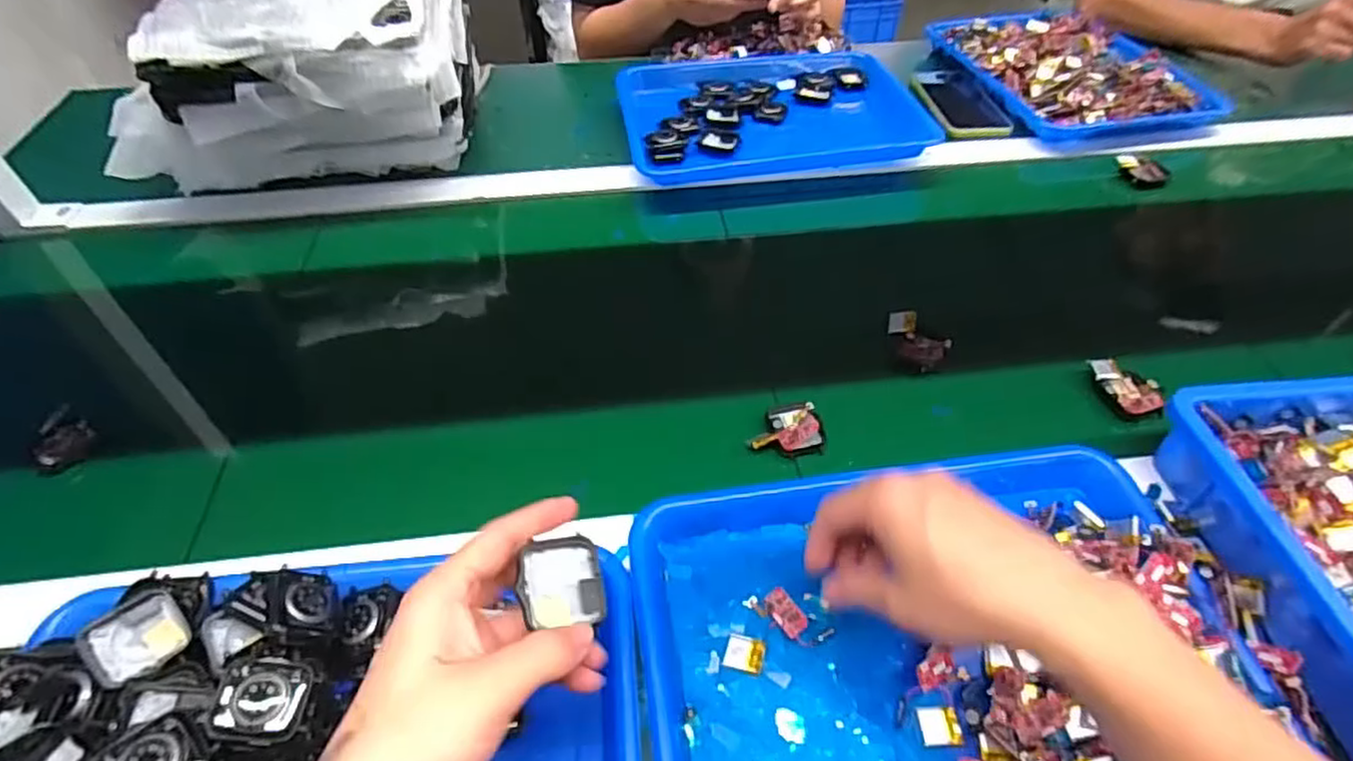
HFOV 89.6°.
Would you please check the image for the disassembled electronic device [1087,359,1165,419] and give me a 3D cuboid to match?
[{"bbox_3d":[0.355,0.004,0.538,0.033,0.019,0.057,-16,50,-21],"label":"disassembled electronic device"}]

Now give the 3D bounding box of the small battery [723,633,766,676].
[{"bbox_3d":[0.040,0.158,0.393,0.022,0.008,0.020,16,51,12],"label":"small battery"}]

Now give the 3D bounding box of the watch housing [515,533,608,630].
[{"bbox_3d":[-0.053,0.093,0.315,0.037,0.014,0.040,-6,47,-11],"label":"watch housing"}]

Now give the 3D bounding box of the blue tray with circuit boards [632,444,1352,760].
[{"bbox_3d":[0.150,0.161,0.386,0.333,0.053,0.258,-5,50,-5],"label":"blue tray with circuit boards"}]

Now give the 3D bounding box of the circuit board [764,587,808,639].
[{"bbox_3d":[0.065,0.138,0.405,0.016,0.004,0.030,-40,48,0],"label":"circuit board"}]

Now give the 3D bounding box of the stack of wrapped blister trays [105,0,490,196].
[{"bbox_3d":[-0.392,-0.346,0.732,0.329,0.172,0.303,-8,50,-7],"label":"stack of wrapped blister trays"}]

